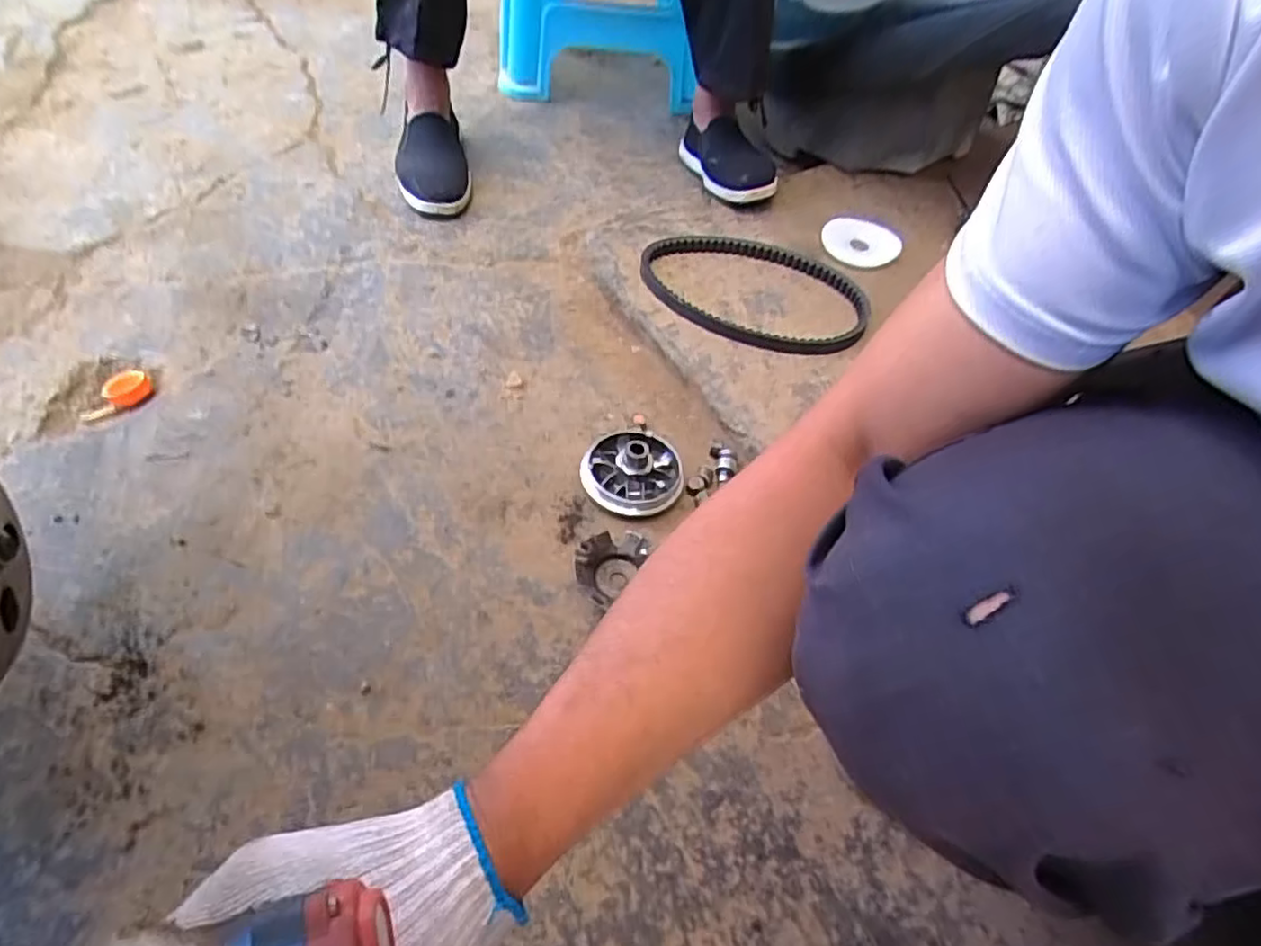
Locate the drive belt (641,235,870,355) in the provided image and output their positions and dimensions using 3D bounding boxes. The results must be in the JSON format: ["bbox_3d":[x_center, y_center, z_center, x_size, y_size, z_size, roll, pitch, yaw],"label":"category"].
[{"bbox_3d":[0.154,-0.233,0.867,0.289,0.019,0.202,17,52,6],"label":"drive belt"}]

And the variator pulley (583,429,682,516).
[{"bbox_3d":[0.003,-0.007,0.691,0.103,0.047,0.100,18,51,8],"label":"variator pulley"}]

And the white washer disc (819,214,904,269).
[{"bbox_3d":[0.317,-0.323,0.940,0.106,0.015,0.101,3,51,-4],"label":"white washer disc"}]

